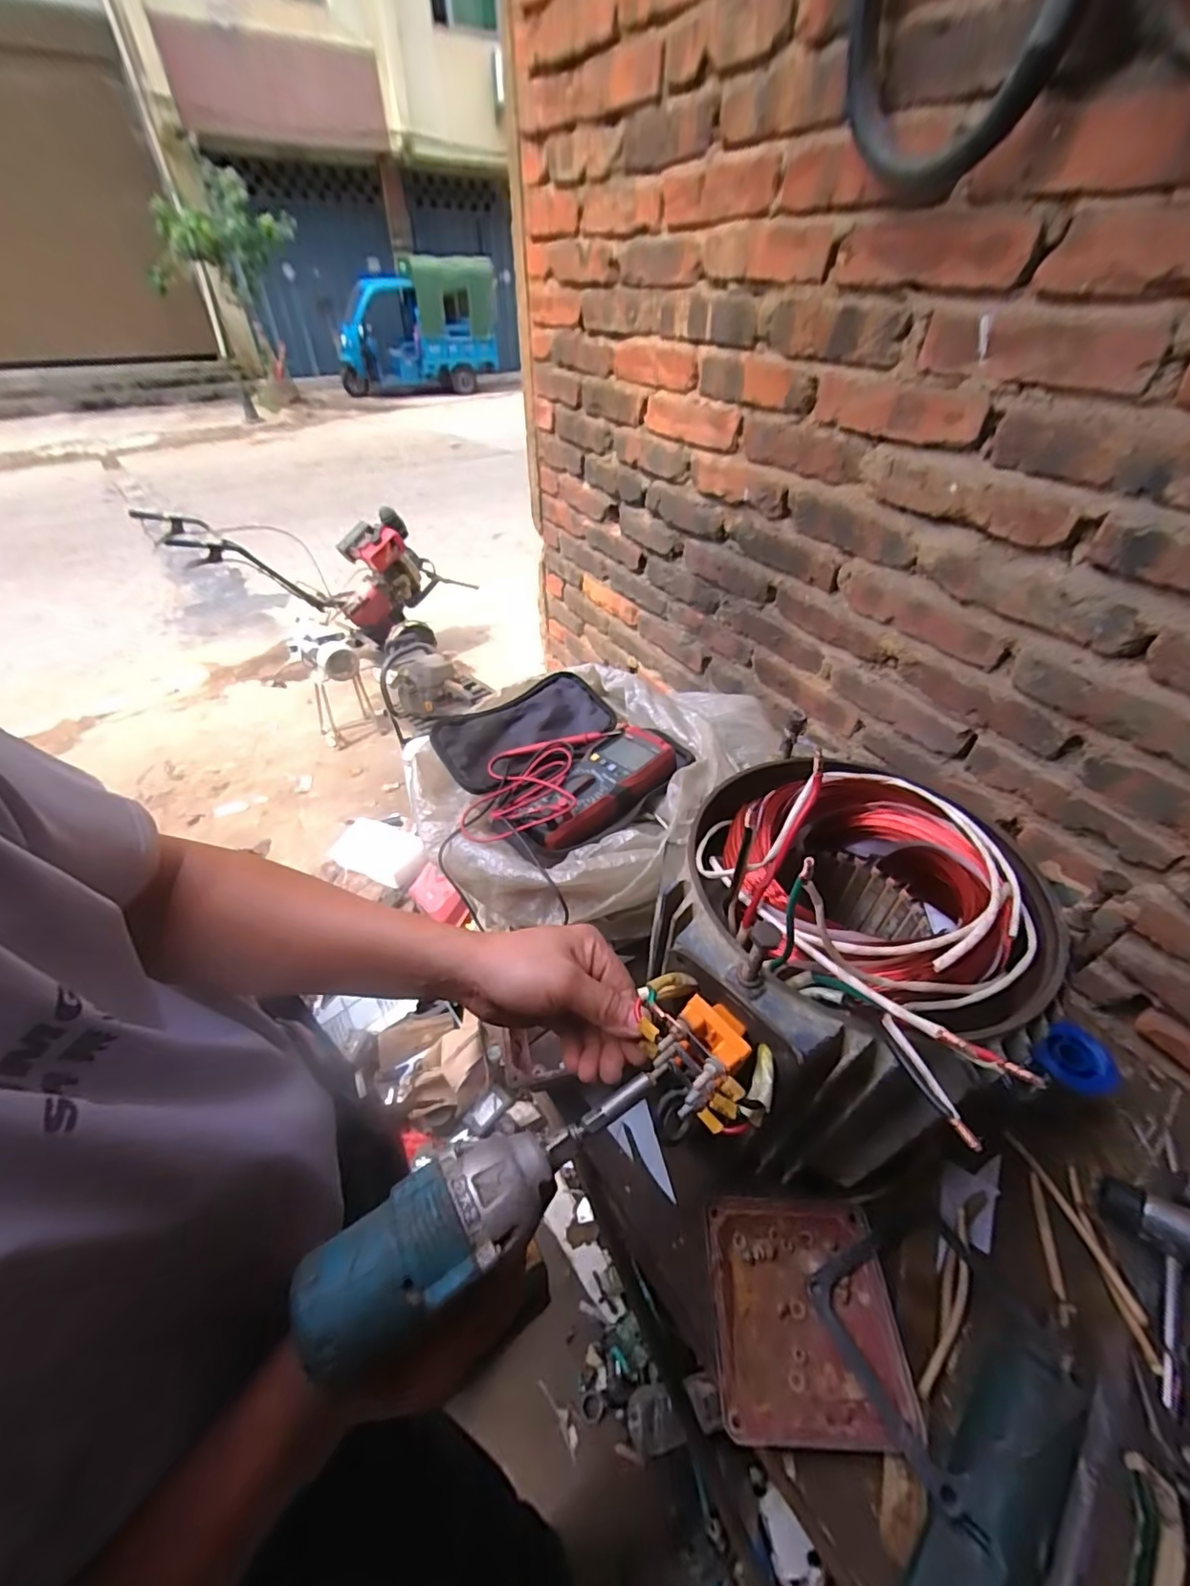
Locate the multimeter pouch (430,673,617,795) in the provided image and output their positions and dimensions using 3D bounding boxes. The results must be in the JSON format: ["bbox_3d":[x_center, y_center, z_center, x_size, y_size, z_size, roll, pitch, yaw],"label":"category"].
[{"bbox_3d":[-0.083,-0.085,0.701,0.242,0.039,0.121,-27,50,-26],"label":"multimeter pouch"}]

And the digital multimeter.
[{"bbox_3d":[-0.001,-0.006,0.604,0.187,0.040,0.096,-34,53,-31],"label":"digital multimeter"}]

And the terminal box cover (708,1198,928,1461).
[{"bbox_3d":[0.147,0.367,0.386,0.124,0.021,0.124,2,44,2],"label":"terminal box cover"}]

